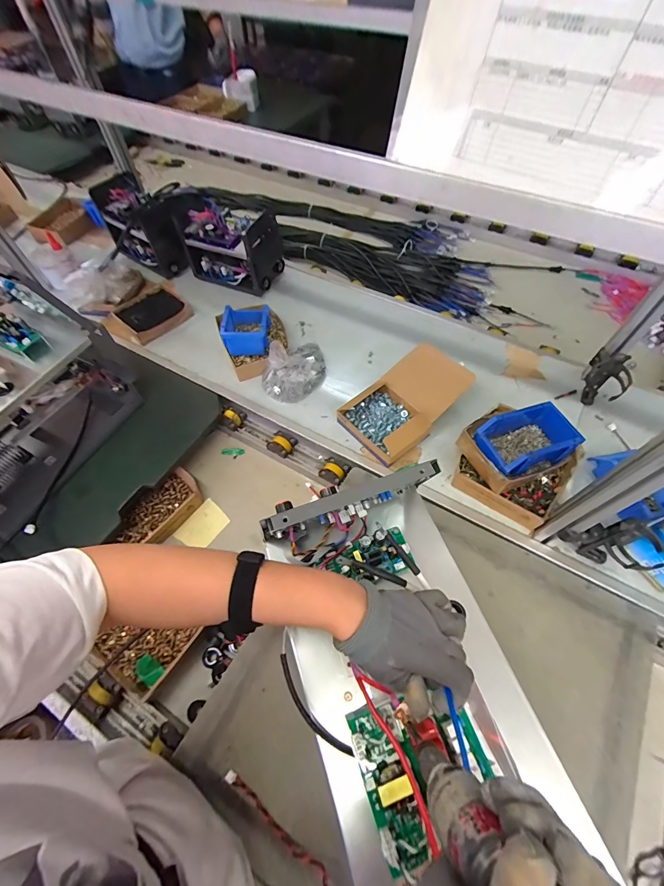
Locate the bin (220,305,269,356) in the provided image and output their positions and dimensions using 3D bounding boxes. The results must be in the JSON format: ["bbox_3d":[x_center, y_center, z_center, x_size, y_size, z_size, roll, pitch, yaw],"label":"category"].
[{"bbox_3d":[-0.212,-0.289,0.910,0.112,0.063,0.130,-5,59,-1],"label":"bin"}]

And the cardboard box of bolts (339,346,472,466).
[{"bbox_3d":[0.166,-0.092,0.826,0.271,0.090,0.171,-38,65,-19],"label":"cardboard box of bolts"}]

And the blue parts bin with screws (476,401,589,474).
[{"bbox_3d":[0.371,-0.006,0.697,0.177,0.068,0.110,-19,60,-9],"label":"blue parts bin with screws"}]

